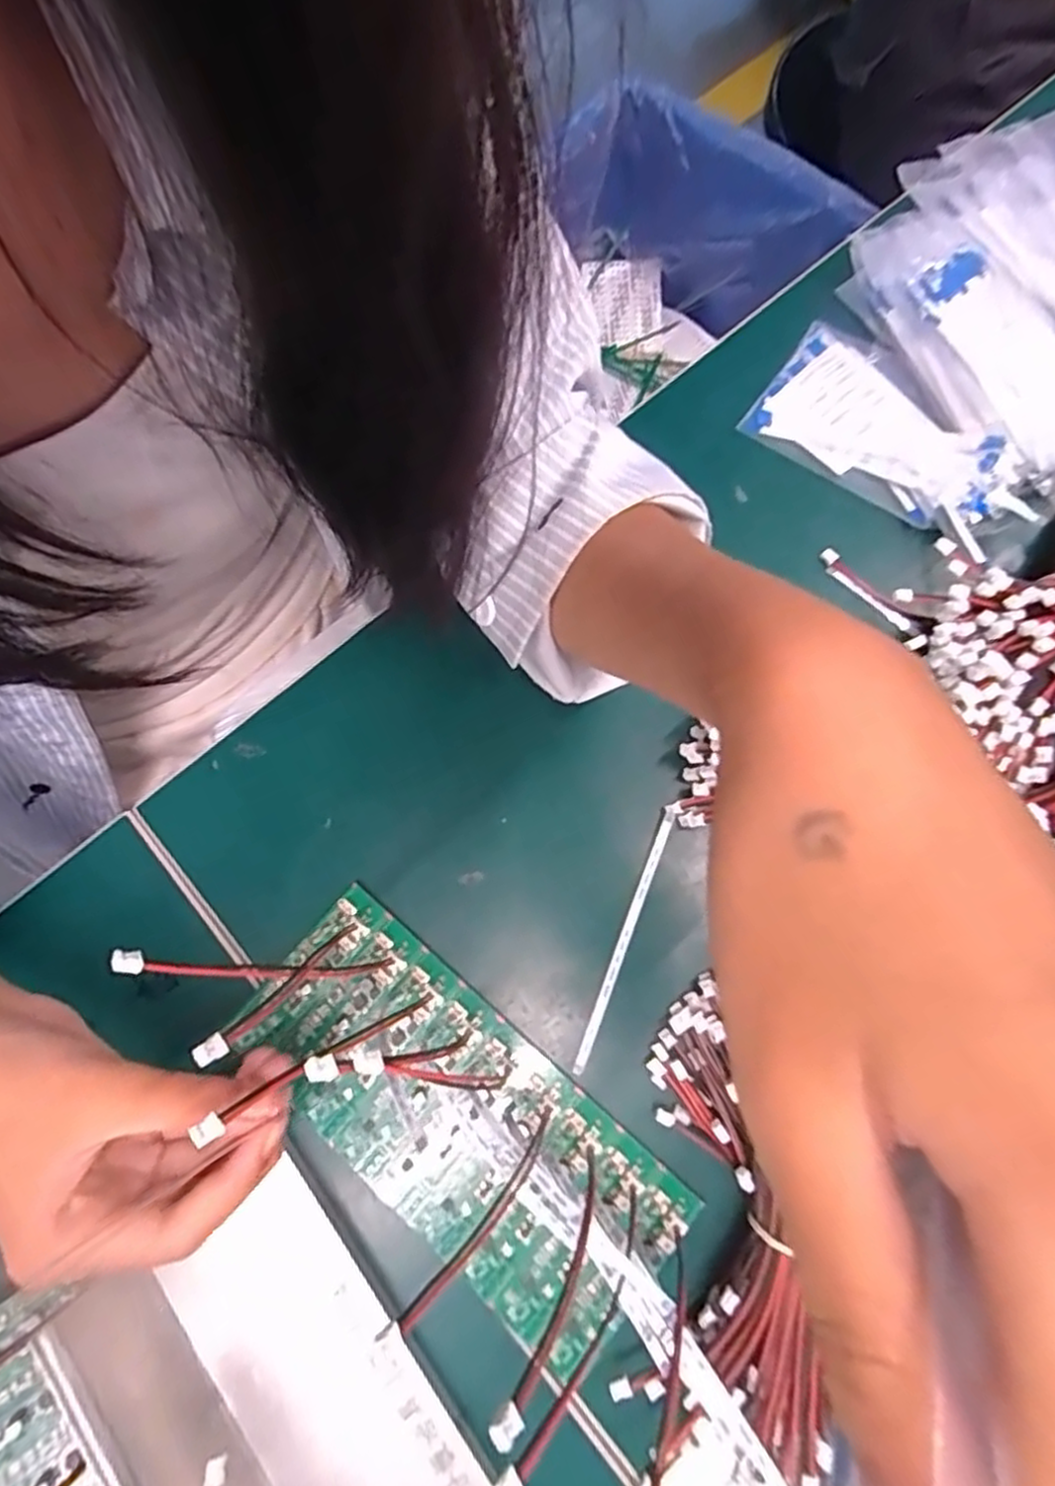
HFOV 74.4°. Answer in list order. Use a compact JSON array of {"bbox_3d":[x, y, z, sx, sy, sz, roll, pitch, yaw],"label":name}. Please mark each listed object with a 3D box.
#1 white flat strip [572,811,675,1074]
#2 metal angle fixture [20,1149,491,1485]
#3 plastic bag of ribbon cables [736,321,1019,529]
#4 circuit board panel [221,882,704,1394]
[{"bbox_3d":[0.044,0.088,0.312,0.006,0.007,0.118,21,78,5],"label":"white flat strip"},{"bbox_3d":[-0.076,0.248,0.240,0.072,0.060,0.192,-36,79,-8],"label":"metal angle fixture"},{"bbox_3d":[0.187,-0.165,0.363,0.128,0.020,0.072,36,80,8],"label":"plastic bag of ribbon cables"},{"bbox_3d":[-0.031,0.157,0.292,0.192,0.012,0.084,40,80,9],"label":"circuit board panel"}]

